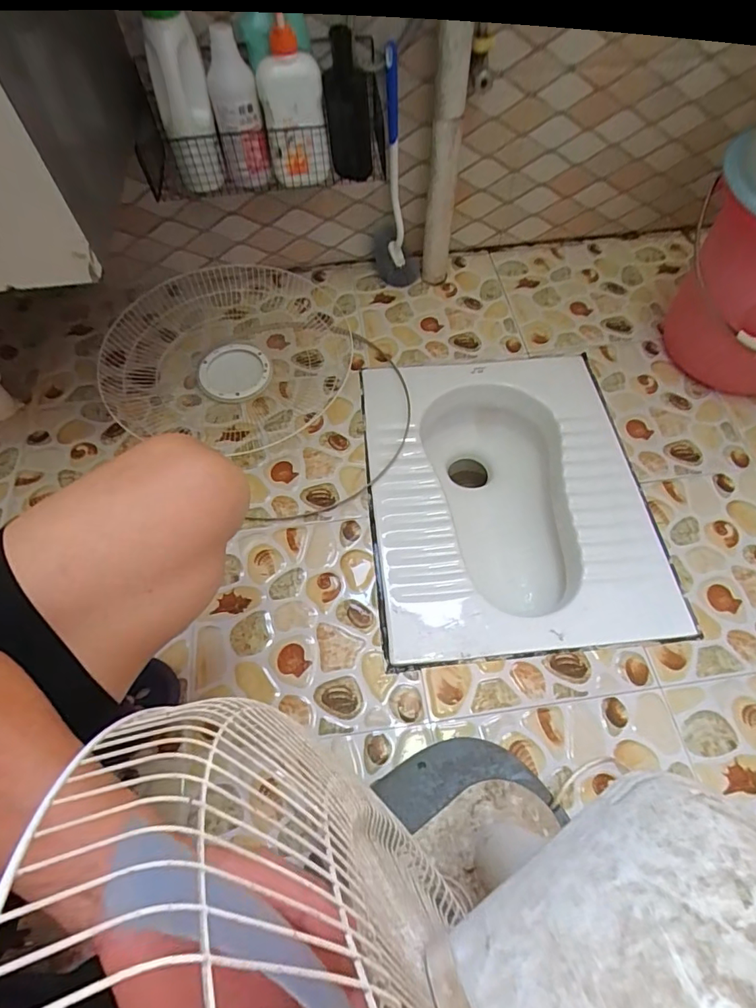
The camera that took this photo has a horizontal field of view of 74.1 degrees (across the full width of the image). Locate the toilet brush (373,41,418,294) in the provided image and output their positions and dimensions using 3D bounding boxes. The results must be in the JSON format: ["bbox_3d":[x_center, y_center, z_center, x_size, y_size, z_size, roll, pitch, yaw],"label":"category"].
[{"bbox_3d":[0.029,-0.559,0.881,0.092,0.355,0.086,-3,61,0],"label":"toilet brush"}]

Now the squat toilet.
[{"bbox_3d":[0.199,0.007,0.854,0.411,0.167,0.517,-5,61,-1],"label":"squat toilet"}]

